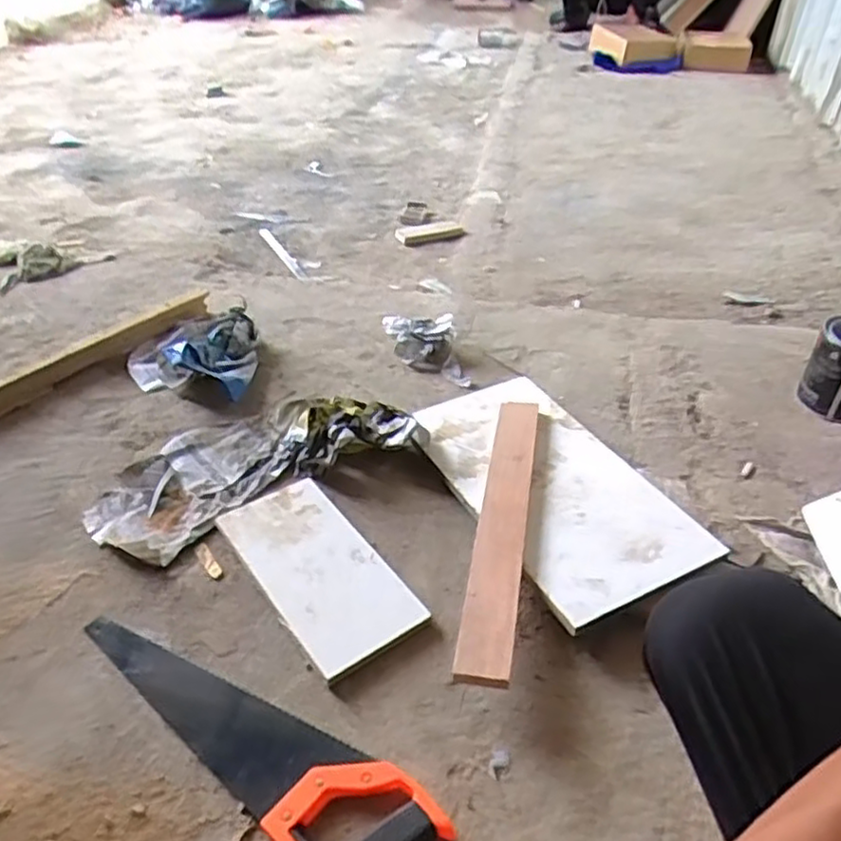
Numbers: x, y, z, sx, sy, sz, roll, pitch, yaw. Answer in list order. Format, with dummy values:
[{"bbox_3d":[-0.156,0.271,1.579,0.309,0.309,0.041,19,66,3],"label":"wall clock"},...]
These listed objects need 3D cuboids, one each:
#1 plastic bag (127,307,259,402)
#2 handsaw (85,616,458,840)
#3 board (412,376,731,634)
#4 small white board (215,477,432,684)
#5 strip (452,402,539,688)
[{"bbox_3d":[-0.367,-0.121,1.153,0.224,0.079,0.169,11,41,13],"label":"plastic bag"},{"bbox_3d":[-0.171,0.293,0.695,0.415,0.023,0.114,28,47,29],"label":"handsaw"},{"bbox_3d":[0.167,0.076,0.936,0.228,0.015,0.416,-20,42,-20],"label":"board"},{"bbox_3d":[-0.123,0.170,0.836,0.133,0.017,0.271,-26,46,-28],"label":"small white board"},{"bbox_3d":[0.101,0.118,0.862,0.056,0.018,0.457,7,40,8],"label":"strip"}]

